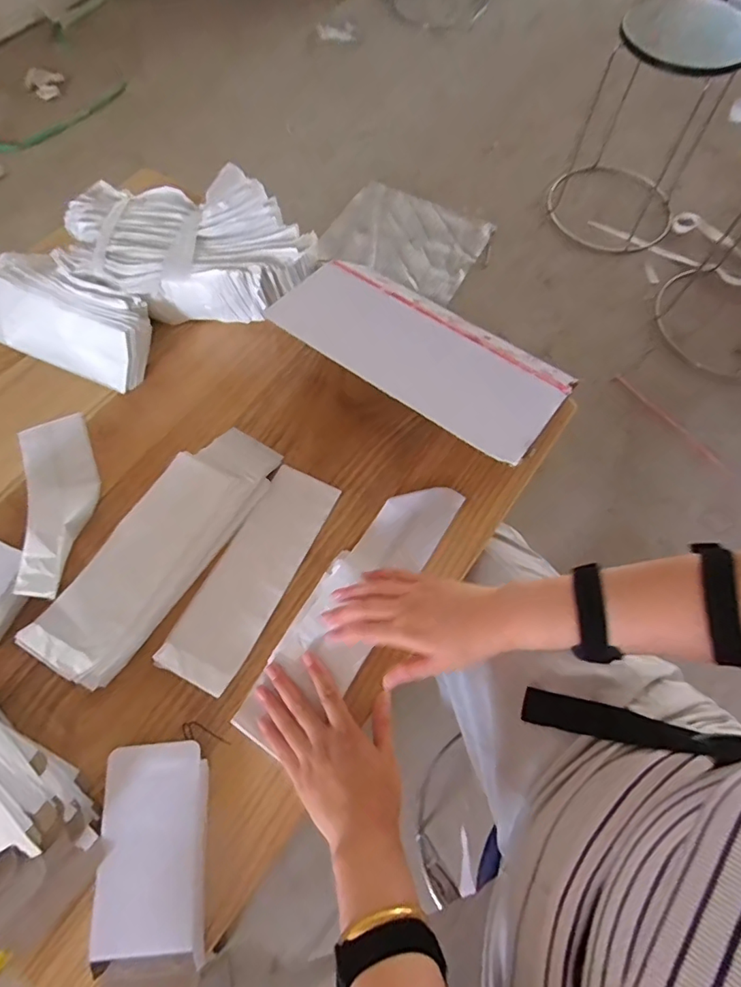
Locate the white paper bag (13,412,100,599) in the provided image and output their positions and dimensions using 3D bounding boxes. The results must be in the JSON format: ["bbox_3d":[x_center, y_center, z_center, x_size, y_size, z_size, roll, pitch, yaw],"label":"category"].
[{"bbox_3d":[-0.356,0.004,0.575,0.081,0.037,0.239,-17,54,-5],"label":"white paper bag"}]

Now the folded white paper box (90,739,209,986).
[{"bbox_3d":[-0.191,0.322,0.443,0.089,0.018,0.188,-6,67,-1],"label":"folded white paper box"}]

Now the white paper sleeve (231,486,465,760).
[{"bbox_3d":[-0.015,0.112,0.528,0.088,0.018,0.321,36,73,16],"label":"white paper sleeve"}]

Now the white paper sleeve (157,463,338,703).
[{"bbox_3d":[-0.126,0.083,0.553,0.082,0.011,0.247,26,70,9],"label":"white paper sleeve"}]

